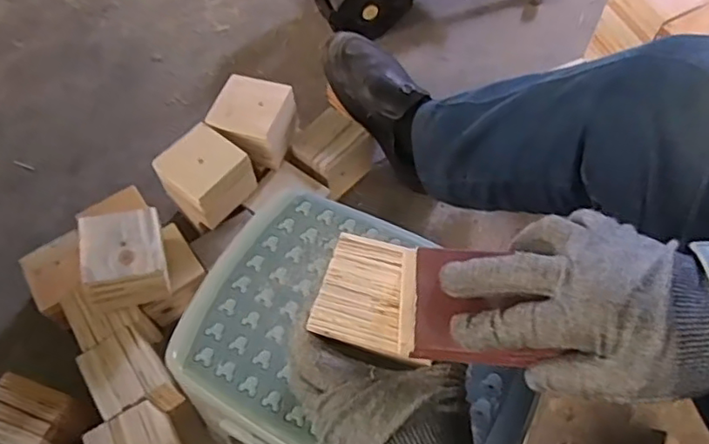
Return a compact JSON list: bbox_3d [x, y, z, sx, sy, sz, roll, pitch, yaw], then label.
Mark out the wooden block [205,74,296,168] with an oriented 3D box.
[{"bbox_3d":[-0.144,-0.148,0.873,0.107,0.066,0.103,20,65,13],"label":"wooden block"}]

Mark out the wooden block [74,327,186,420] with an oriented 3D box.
[{"bbox_3d":[-0.283,0.201,0.770,0.082,0.069,0.103,-34,66,-14],"label":"wooden block"}]

